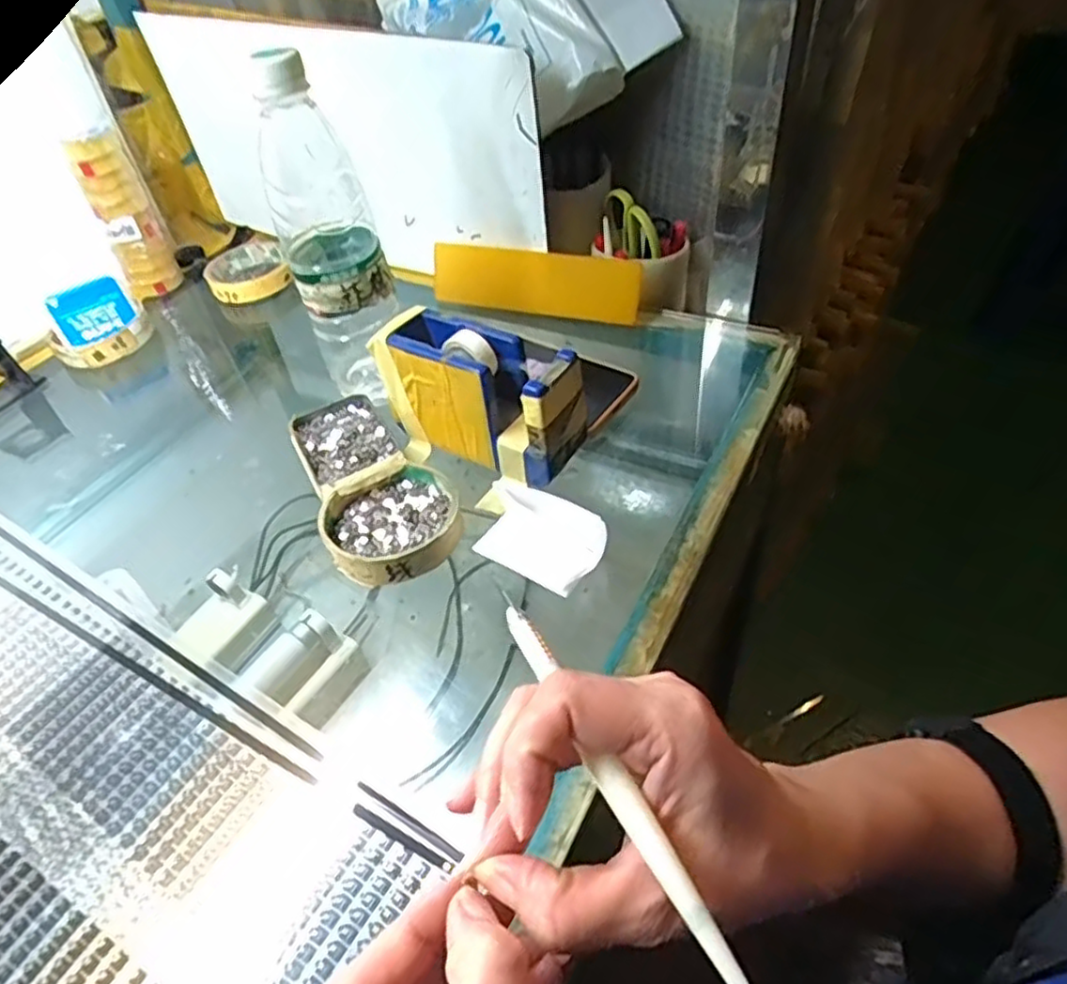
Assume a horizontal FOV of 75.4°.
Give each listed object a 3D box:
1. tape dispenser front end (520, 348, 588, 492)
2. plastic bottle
[{"bbox_3d":[0.013,-0.044,0.420,0.016,0.074,0.044,26,54,30],"label":"tape dispenser front end"},{"bbox_3d":[-0.133,-0.165,0.458,0.061,0.213,0.067,-20,46,-12],"label":"plastic bottle"}]

